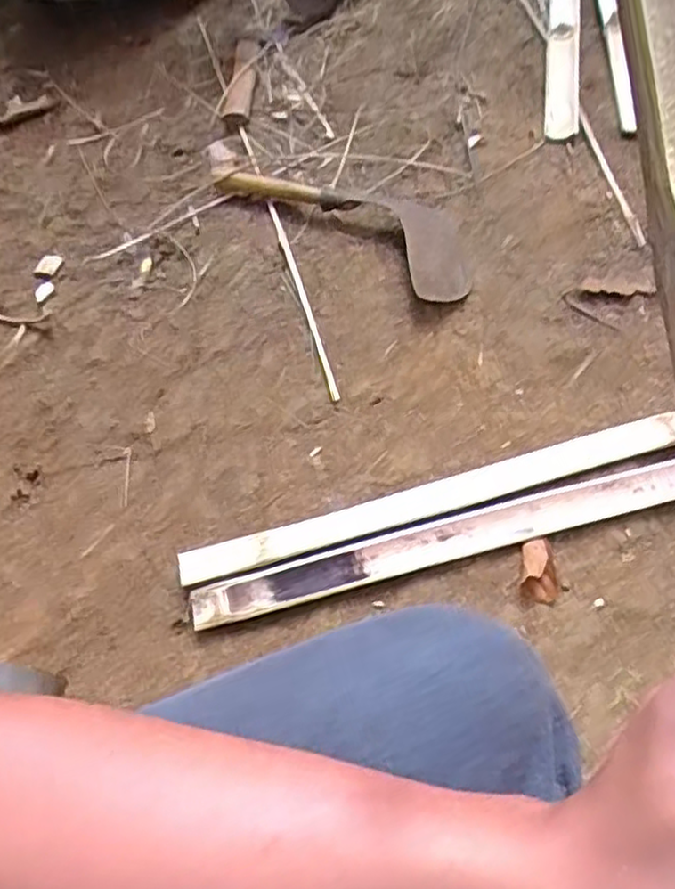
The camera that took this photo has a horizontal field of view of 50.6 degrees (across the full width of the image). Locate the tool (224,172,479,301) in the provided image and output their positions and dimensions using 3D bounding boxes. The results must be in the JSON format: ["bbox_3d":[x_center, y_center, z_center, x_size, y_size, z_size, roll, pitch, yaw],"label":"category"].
[{"bbox_3d":[0.032,-0.288,0.896,0.352,0.028,0.147,36,65,23],"label":"tool"}]

